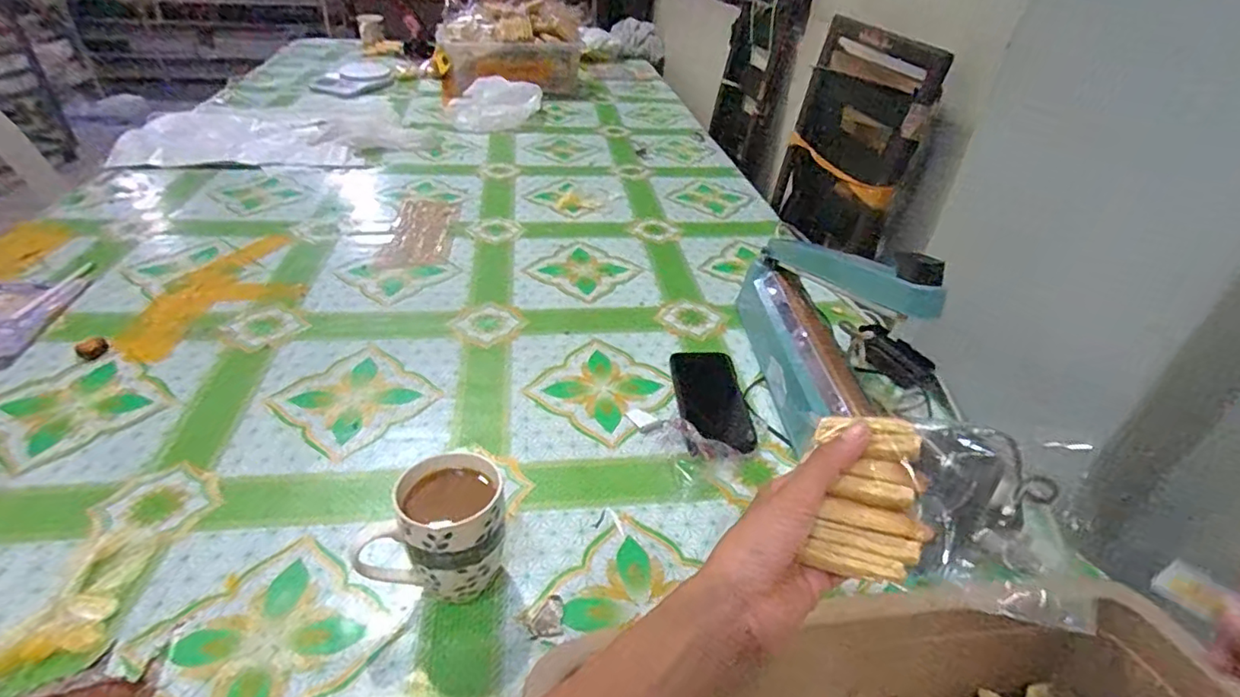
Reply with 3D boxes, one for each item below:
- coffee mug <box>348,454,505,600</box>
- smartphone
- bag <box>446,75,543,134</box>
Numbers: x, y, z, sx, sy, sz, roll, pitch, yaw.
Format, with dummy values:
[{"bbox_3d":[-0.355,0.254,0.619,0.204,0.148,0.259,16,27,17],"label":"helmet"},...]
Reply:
[{"bbox_3d":[-0.151,0.144,0.475,0.113,0.090,0.082,-5,38,-13],"label":"coffee mug"},{"bbox_3d":[0.109,0.061,0.716,0.079,0.014,0.169,1,37,-5],"label":"smartphone"},{"bbox_3d":[-0.328,-0.634,1.528,0.204,0.079,0.226,12,38,9],"label":"bag"}]

